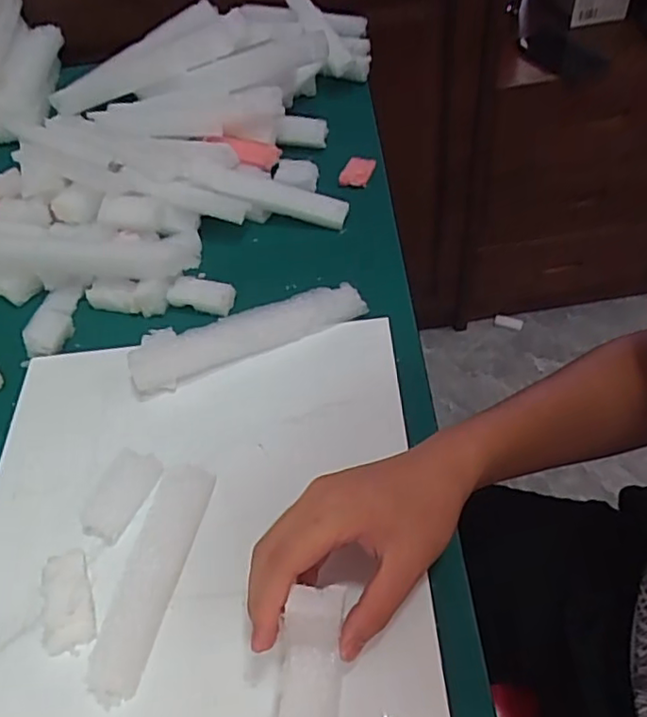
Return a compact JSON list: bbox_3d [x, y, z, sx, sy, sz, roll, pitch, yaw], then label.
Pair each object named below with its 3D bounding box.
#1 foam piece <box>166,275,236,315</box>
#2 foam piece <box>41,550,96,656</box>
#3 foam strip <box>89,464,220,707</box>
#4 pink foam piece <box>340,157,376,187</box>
[{"bbox_3d":[-0.107,-0.056,0.550,0.057,0.022,0.022,6,53,10],"label":"foam piece"},{"bbox_3d":[-0.160,0.150,0.390,0.032,0.015,0.060,-13,52,-5],"label":"foam piece"},{"bbox_3d":[-0.108,0.133,0.391,0.030,0.019,0.144,9,54,12],"label":"foam strip"},{"bbox_3d":[0.034,-0.189,0.633,0.028,0.004,0.037,25,83,1],"label":"pink foam piece"}]

